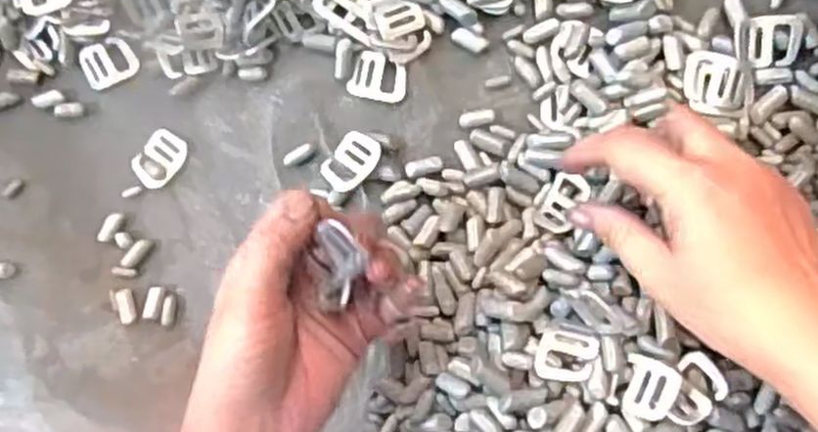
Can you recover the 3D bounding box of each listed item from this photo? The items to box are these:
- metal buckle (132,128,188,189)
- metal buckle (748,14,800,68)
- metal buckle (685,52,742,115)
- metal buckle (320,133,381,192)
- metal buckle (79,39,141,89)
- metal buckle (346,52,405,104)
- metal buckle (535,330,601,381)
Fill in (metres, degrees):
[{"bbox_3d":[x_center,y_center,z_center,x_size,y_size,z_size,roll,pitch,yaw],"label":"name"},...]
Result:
[{"bbox_3d":[-0.147,-0.034,0.456,0.025,0.006,0.033,38,93,8],"label":"metal buckle"},{"bbox_3d":[0.188,-0.091,0.399,0.025,0.009,0.026,-4,87,8],"label":"metal buckle"},{"bbox_3d":[0.159,-0.069,0.401,0.029,0.007,0.031,1,88,9],"label":"metal buckle"},{"bbox_3d":[-0.032,-0.030,0.422,0.024,0.004,0.035,33,77,24],"label":"metal buckle"},{"bbox_3d":[-0.181,-0.093,0.467,0.035,0.007,0.026,-17,85,8],"label":"metal buckle"},{"bbox_3d":[-0.016,-0.077,0.430,0.031,0.004,0.026,15,90,9],"label":"metal buckle"},{"bbox_3d":[0.074,0.065,0.362,0.028,0.004,0.024,3,63,12],"label":"metal buckle"}]

